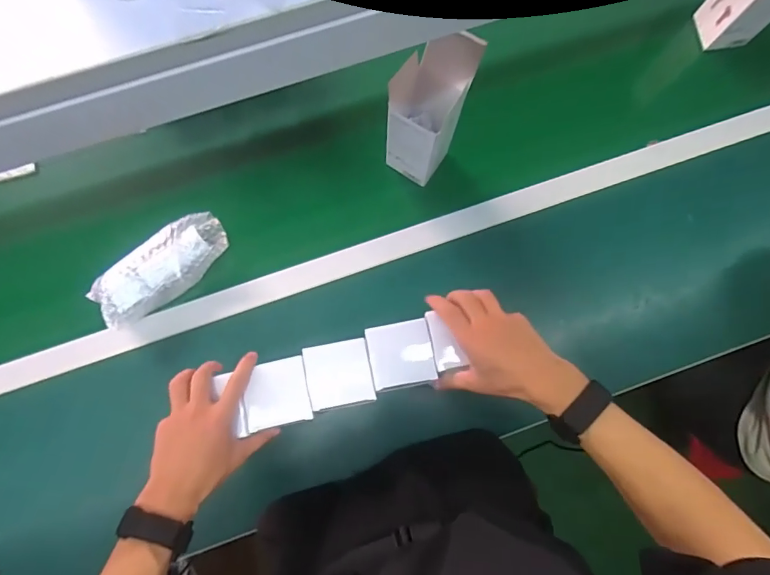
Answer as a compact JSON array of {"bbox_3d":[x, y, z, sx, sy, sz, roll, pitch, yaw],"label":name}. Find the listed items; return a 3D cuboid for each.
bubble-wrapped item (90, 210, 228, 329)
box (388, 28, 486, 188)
[{"bbox_3d":[-0.323,-0.026,0.683,0.199,0.081,0.080,-43,82,-9],"label":"bubble-wrapped item"},{"bbox_3d":[0.061,-0.247,0.651,0.084,0.171,0.122,26,79,5],"label":"box"}]

